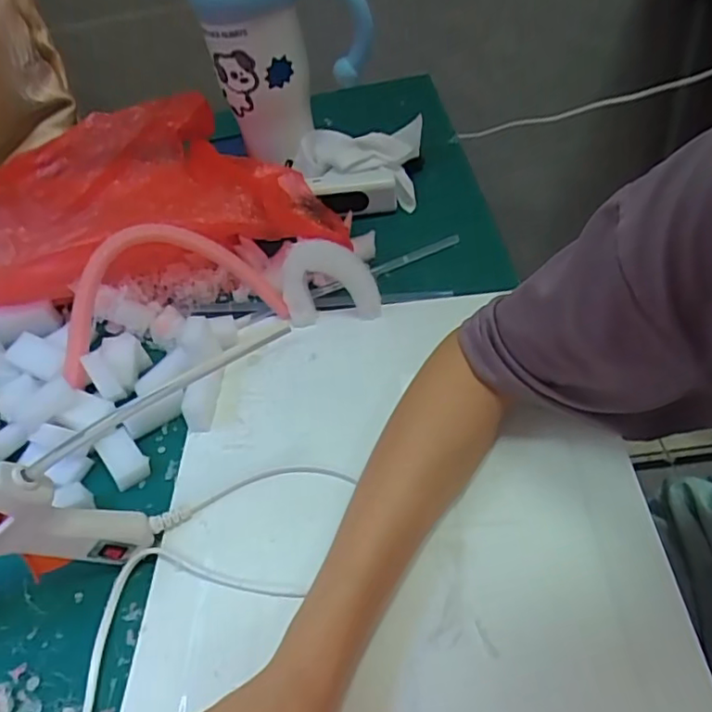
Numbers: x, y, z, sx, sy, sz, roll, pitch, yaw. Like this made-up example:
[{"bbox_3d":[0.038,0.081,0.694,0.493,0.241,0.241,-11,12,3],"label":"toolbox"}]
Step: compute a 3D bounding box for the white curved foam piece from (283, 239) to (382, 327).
[{"bbox_3d":[-0.021,-0.061,0.488,0.076,0.067,0.022,-8,27,-8],"label":"white curved foam piece"}]

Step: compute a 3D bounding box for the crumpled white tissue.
[{"bbox_3d":[0.002,-0.205,0.632,0.129,0.056,0.085,0,47,12],"label":"crumpled white tissue"}]

